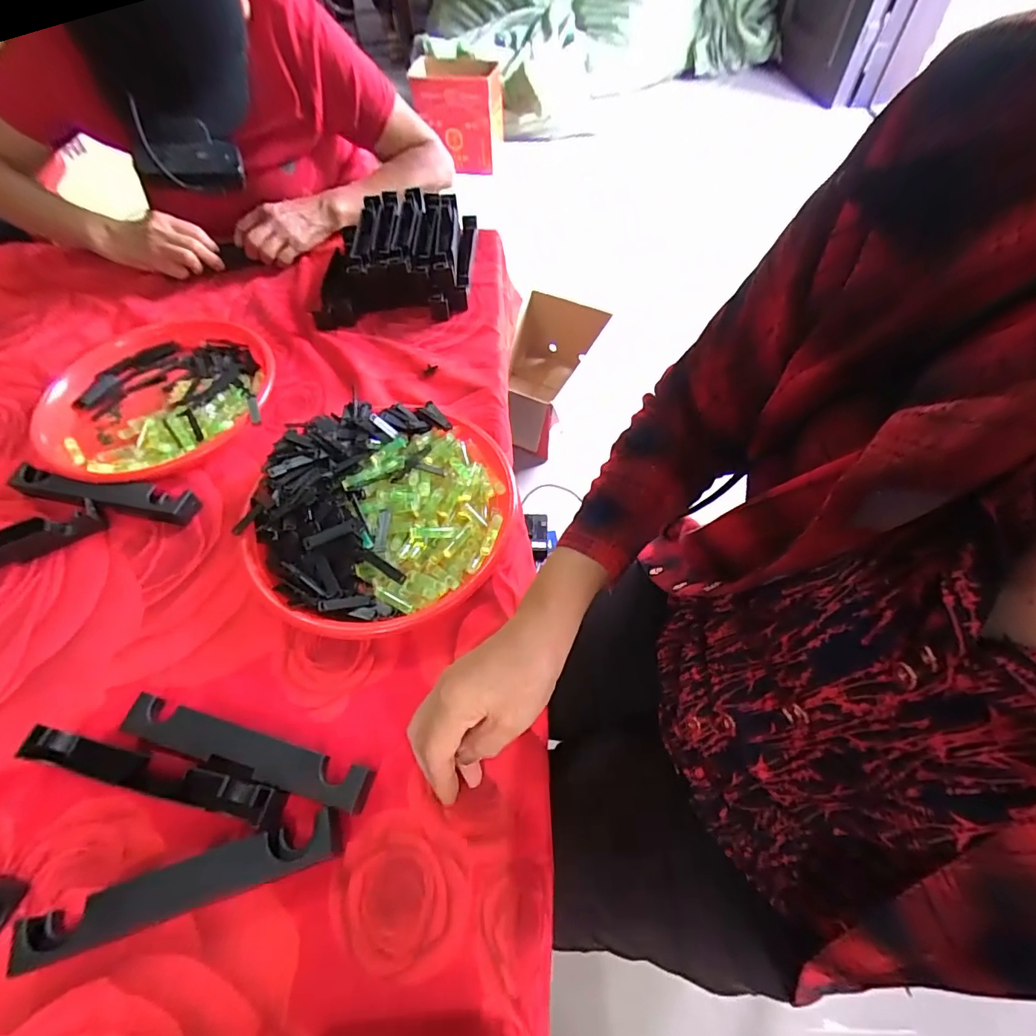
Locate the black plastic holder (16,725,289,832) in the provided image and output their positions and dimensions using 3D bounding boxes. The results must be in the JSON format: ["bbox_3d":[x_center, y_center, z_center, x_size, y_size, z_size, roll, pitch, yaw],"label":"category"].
[{"bbox_3d":[-0.262,0.185,0.369,0.198,0.031,0.034,11,59,7],"label":"black plastic holder"}]

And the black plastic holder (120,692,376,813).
[{"bbox_3d":[-0.203,0.173,0.374,0.196,0.028,0.028,14,60,9],"label":"black plastic holder"}]

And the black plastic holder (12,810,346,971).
[{"bbox_3d":[-0.217,0.241,0.333,0.197,0.024,0.034,-16,60,-9],"label":"black plastic holder"}]

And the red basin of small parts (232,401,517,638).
[{"bbox_3d":[-0.126,-0.010,0.470,0.232,0.057,0.237,0,58,0],"label":"red basin of small parts"}]

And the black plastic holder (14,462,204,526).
[{"bbox_3d":[-0.415,-0.024,0.505,0.199,0.025,0.030,10,59,7],"label":"black plastic holder"}]

